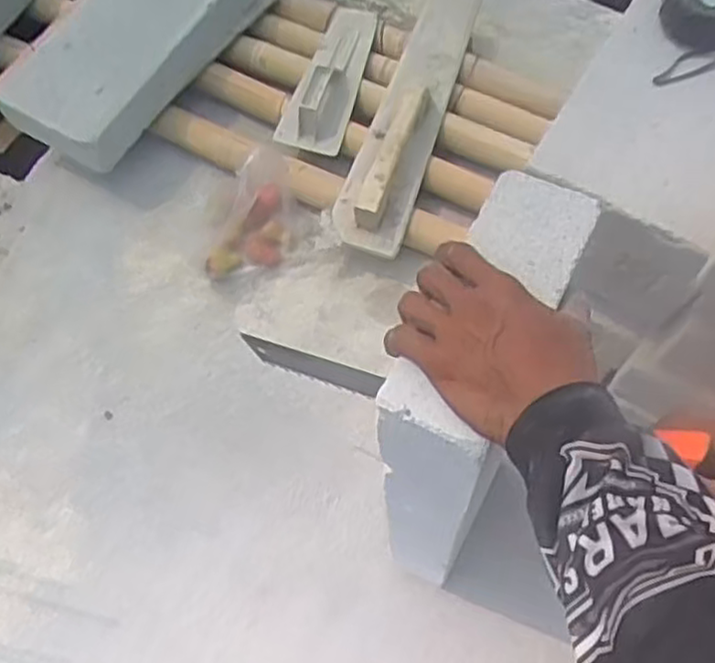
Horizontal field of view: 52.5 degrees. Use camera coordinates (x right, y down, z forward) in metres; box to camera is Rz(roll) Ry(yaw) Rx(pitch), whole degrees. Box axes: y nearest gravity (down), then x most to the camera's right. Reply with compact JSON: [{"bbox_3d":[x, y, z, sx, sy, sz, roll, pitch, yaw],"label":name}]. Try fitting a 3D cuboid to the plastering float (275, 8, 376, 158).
[{"bbox_3d":[-0.045,-0.447,1.244,0.110,0.081,0.309,14,67,7],"label":"plastering float"}]

